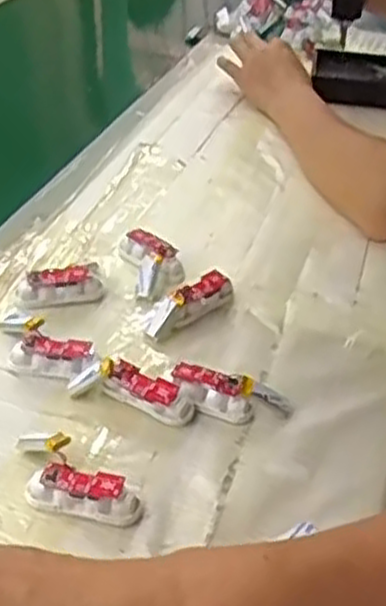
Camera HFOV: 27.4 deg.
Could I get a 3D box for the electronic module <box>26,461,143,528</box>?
[{"bbox_3d":[-0.059,0.103,0.427,0.062,0.020,0.020,12,37,10],"label":"electronic module"}]

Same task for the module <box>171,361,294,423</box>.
[{"bbox_3d":[0.023,0.058,0.493,0.074,0.022,0.022,13,37,12],"label":"module"}]

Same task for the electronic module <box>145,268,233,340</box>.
[{"bbox_3d":[-0.003,0.000,0.564,0.075,0.023,0.020,-24,45,-33],"label":"electronic module"}]

